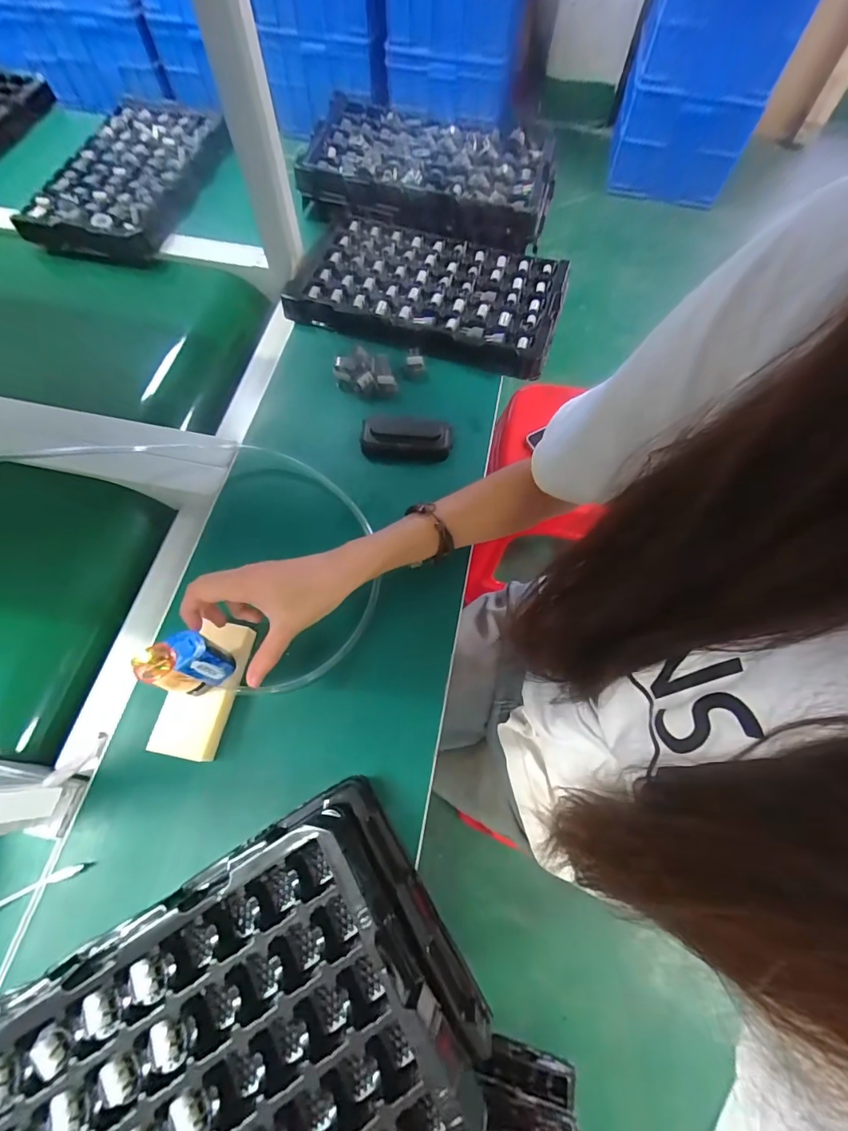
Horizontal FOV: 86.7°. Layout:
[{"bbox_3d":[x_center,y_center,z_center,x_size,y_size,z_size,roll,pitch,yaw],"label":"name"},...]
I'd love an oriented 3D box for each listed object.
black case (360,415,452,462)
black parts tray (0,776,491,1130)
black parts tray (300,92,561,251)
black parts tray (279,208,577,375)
[{"bbox_3d":[-0.021,-0.154,0.538,0.106,0.028,0.054,2,68,0],"label":"black case"},{"bbox_3d":[-0.155,0.345,0.295,0.367,0.064,0.215,-30,71,-13],"label":"black parts tray"},{"bbox_3d":[0.009,-0.604,0.695,0.368,0.055,0.232,13,68,4],"label":"black parts tray"},{"bbox_3d":[0.005,-0.388,0.632,0.358,0.033,0.225,14,68,5],"label":"black parts tray"}]

